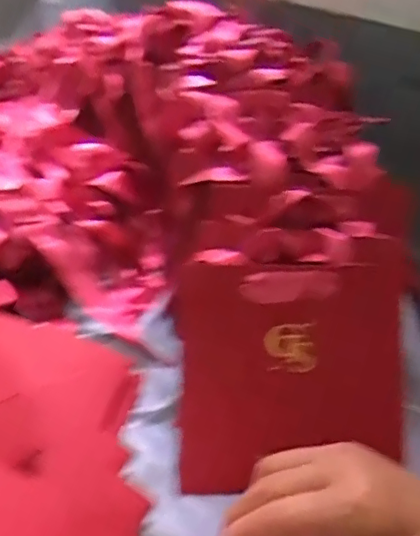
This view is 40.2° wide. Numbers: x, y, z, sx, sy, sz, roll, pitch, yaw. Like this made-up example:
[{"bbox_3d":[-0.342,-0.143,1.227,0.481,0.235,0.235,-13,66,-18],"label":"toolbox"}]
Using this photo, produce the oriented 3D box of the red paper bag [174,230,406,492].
[{"bbox_3d":[0.050,0.065,0.363,0.138,0.155,0.015,0,10,8],"label":"red paper bag"}]

